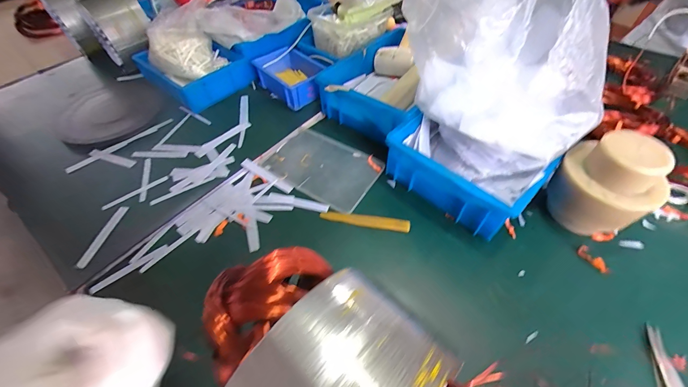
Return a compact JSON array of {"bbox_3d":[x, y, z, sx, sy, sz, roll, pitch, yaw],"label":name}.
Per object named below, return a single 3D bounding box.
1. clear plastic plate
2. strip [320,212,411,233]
[{"bbox_3d":[-0.033,-0.046,0.505,0.174,0.009,0.123,29,60,18],"label":"clear plastic plate"},{"bbox_3d":[0.031,0.040,0.439,0.128,0.009,0.018,8,52,7],"label":"strip"}]

